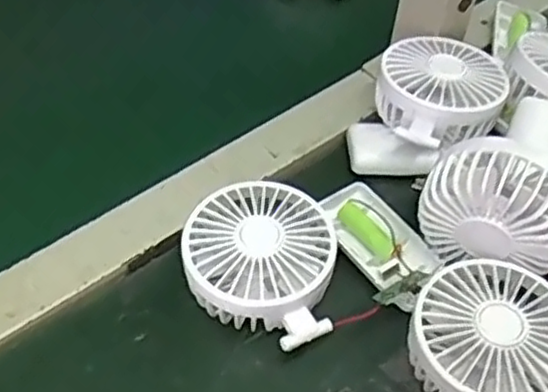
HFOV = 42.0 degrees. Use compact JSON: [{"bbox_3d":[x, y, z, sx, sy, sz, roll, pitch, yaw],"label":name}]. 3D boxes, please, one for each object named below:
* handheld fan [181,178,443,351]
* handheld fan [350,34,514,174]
[{"bbox_3d":[0.023,0.037,0.427,0.147,0.043,0.103,-12,53,-12],"label":"handheld fan"},{"bbox_3d":[0.109,-0.062,0.498,0.087,0.053,0.107,22,53,15],"label":"handheld fan"}]

